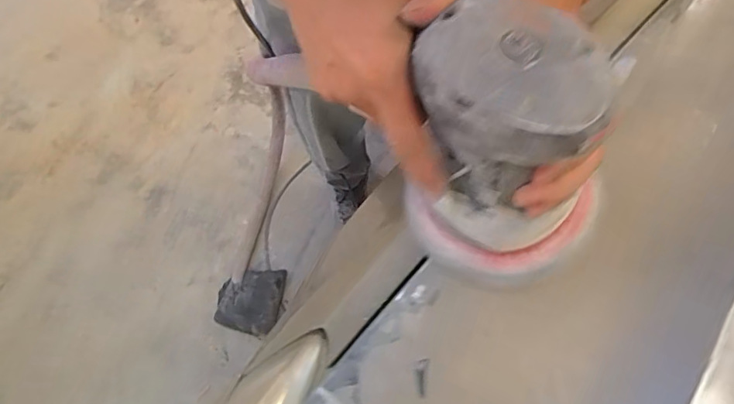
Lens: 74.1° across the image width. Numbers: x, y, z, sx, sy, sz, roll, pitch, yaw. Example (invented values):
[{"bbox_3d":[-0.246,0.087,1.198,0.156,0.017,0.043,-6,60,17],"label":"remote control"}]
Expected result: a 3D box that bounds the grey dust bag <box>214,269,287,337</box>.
[{"bbox_3d":[-0.295,0.241,1.216,0.156,0.062,0.171,12,63,-5],"label":"grey dust bag"}]

